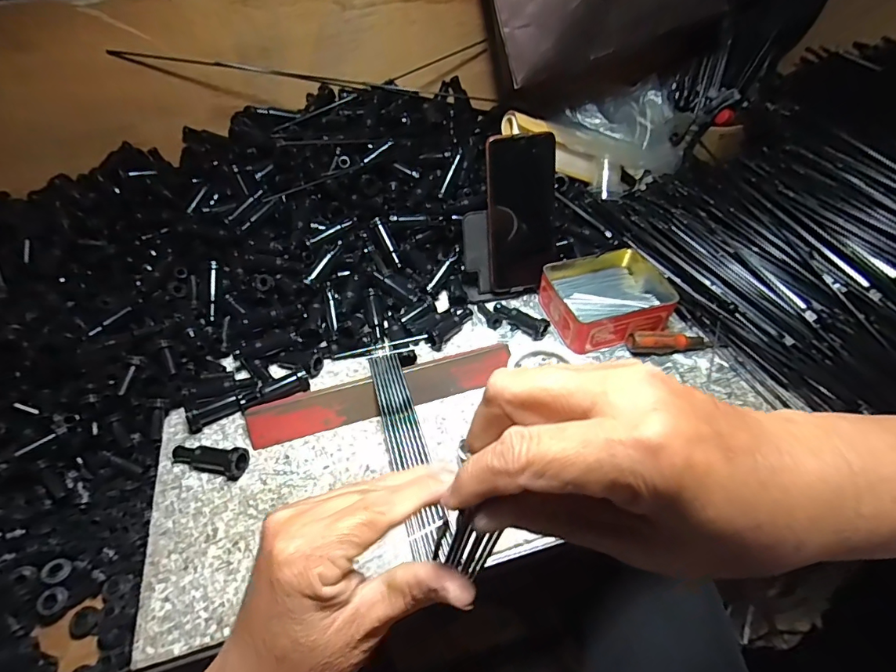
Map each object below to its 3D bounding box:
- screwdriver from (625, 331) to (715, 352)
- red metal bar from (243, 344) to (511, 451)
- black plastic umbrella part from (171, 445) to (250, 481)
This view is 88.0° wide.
[{"bbox_3d":[0.235,0.004,0.484,0.088,0.019,0.020,-2,47,1],"label":"screwdriver"},{"bbox_3d":[-0.061,0.055,0.453,0.255,0.024,0.036,-14,49,-11],"label":"red metal bar"},{"bbox_3d":[-0.215,0.110,0.412,0.071,0.023,0.023,5,48,7],"label":"black plastic umbrella part"}]

